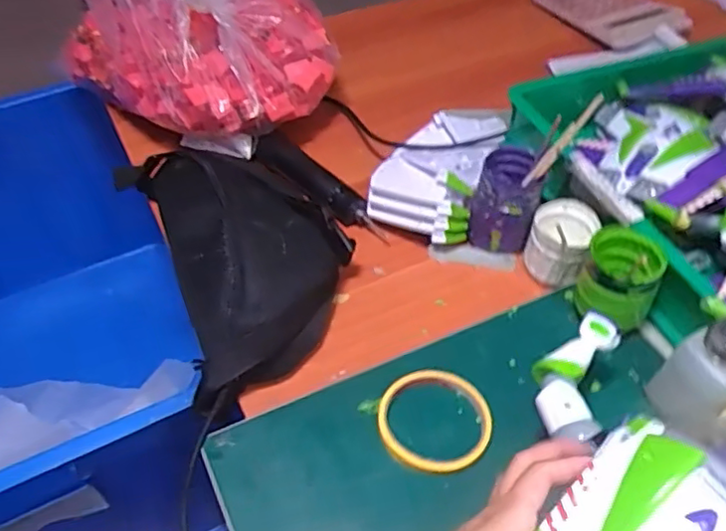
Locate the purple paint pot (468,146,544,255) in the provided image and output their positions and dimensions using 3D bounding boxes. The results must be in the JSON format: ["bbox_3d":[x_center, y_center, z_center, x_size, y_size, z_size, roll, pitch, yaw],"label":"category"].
[{"bbox_3d":[0.145,-0.062,0.644,0.064,0.099,0.060,1,47,-1],"label":"purple paint pot"}]

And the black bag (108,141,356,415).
[{"bbox_3d":[-0.130,-0.031,0.622,0.180,0.093,0.296,-23,52,-22],"label":"black bag"}]

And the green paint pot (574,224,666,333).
[{"bbox_3d":[0.228,0.017,0.568,0.069,0.092,0.075,27,52,21],"label":"green paint pot"}]

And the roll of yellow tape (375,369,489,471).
[{"bbox_3d":[0.059,0.125,0.515,0.092,0.009,0.087,1,47,-1],"label":"roll of yellow tape"}]

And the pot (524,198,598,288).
[{"bbox_3d":[0.194,-0.023,0.629,0.056,0.057,0.064,19,50,15],"label":"pot"}]

